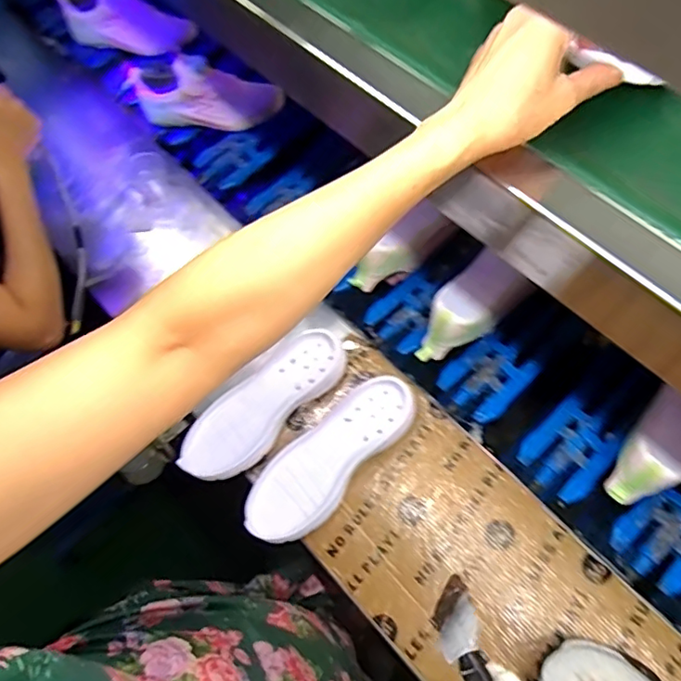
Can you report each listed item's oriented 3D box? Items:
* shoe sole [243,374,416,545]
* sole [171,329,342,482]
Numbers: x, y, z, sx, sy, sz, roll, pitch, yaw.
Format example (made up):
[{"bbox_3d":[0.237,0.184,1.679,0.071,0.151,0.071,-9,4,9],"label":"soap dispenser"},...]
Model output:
[{"bbox_3d":[-0.012,0.138,0.682,0.089,0.032,0.238,40,76,21],"label":"shoe sole"},{"bbox_3d":[-0.096,0.075,0.705,0.088,0.027,0.233,40,76,21],"label":"sole"}]

